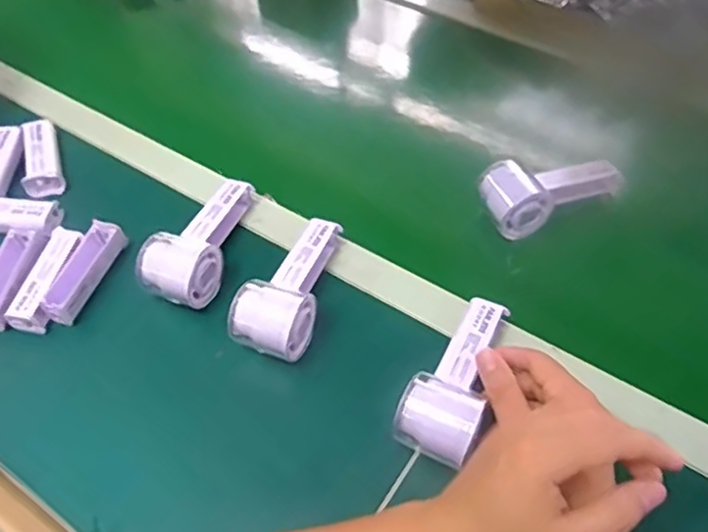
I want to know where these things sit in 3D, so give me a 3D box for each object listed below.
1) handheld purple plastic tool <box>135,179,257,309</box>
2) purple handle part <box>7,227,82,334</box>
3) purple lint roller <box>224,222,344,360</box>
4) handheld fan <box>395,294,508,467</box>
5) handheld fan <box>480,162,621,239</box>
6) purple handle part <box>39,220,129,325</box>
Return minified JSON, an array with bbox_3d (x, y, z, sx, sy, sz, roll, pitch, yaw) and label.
[{"bbox_3d":[-0.150,-0.028,0.620,0.072,0.054,0.155,7,53,8],"label":"handheld purple plastic tool"},{"bbox_3d":[-0.286,0.012,0.609,0.032,0.030,0.102,9,53,9],"label":"purple handle part"},{"bbox_3d":[-0.046,0.017,0.579,0.061,0.060,0.147,24,57,20],"label":"purple lint roller"},{"bbox_3d":[0.084,0.089,0.516,0.059,0.054,0.149,19,48,17],"label":"handheld fan"},{"bbox_3d":[0.197,-0.084,0.638,0.145,0.051,0.062,-22,54,-14],"label":"handheld fan"},{"bbox_3d":[-0.251,0.004,0.601,0.033,0.022,0.101,14,54,13],"label":"purple handle part"}]

